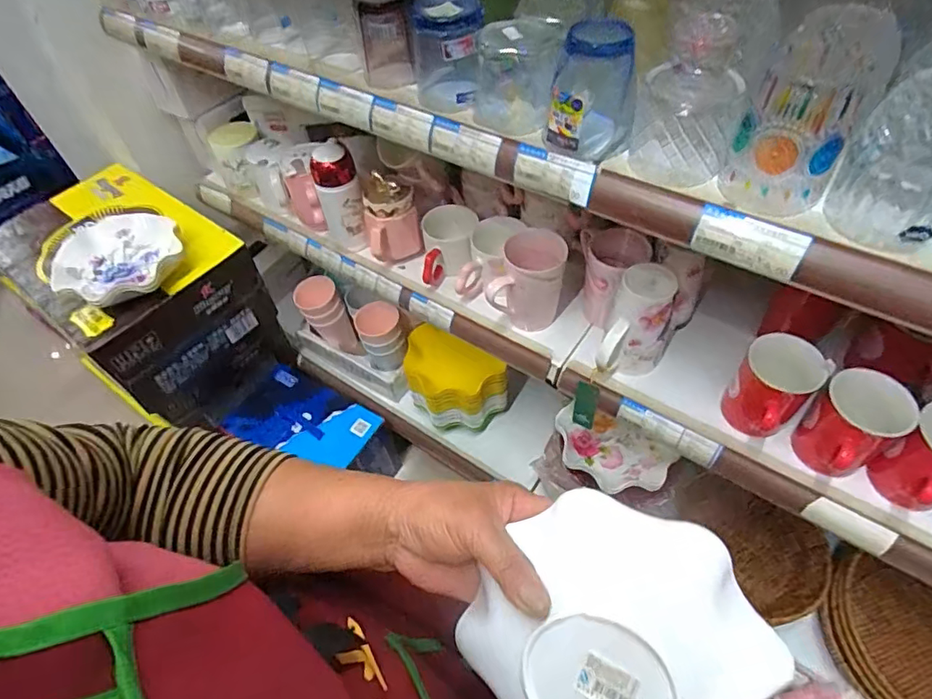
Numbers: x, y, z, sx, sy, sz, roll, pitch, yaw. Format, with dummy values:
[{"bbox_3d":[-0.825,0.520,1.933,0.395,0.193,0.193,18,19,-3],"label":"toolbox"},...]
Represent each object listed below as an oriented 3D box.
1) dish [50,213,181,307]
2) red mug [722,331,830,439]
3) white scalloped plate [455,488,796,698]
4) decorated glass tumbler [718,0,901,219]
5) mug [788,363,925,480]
[{"bbox_3d":[-0.528,-0.140,0.790,0.173,0.036,0.154,15,55,15],"label":"dish"},{"bbox_3d":[0.333,0.048,0.594,0.088,0.109,0.076,-28,56,-16],"label":"red mug"},{"bbox_3d":[0.071,0.158,0.292,0.162,0.035,0.136,-33,66,12],"label":"white scalloped plate"},{"bbox_3d":[0.246,-0.169,0.386,0.079,0.118,0.073,-2,53,3],"label":"decorated glass tumbler"},{"bbox_3d":[0.393,0.085,0.559,0.082,0.118,0.077,-17,54,-9],"label":"mug"}]

